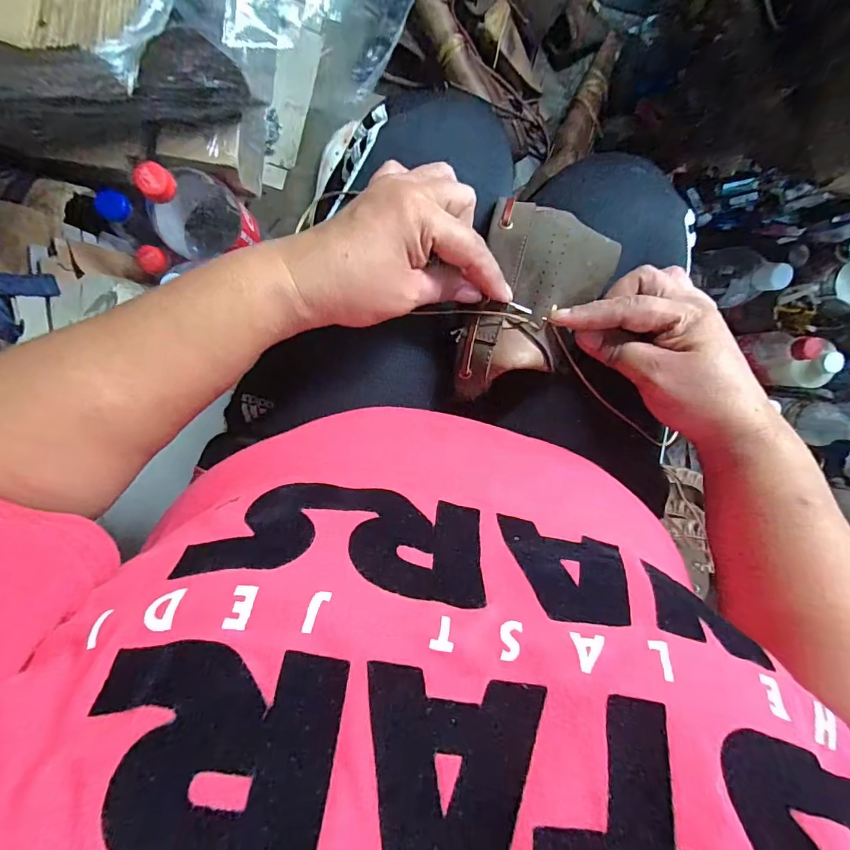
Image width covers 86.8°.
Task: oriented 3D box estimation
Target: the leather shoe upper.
[{"bbox_3d":[0.070,-0.075,0.290,0.077,0.023,0.126,15,96,-6],"label":"leather shoe upper"}]

